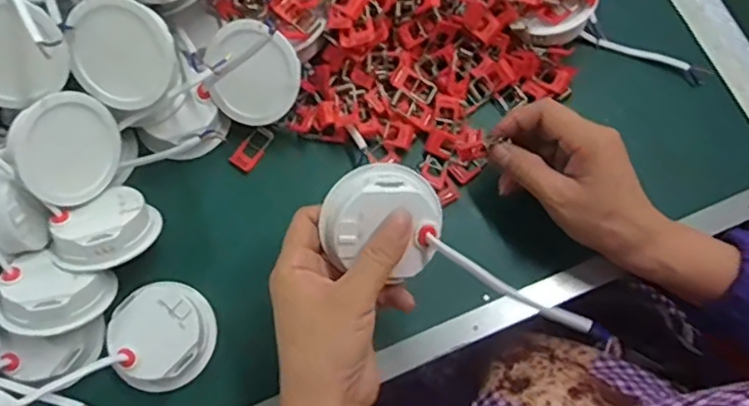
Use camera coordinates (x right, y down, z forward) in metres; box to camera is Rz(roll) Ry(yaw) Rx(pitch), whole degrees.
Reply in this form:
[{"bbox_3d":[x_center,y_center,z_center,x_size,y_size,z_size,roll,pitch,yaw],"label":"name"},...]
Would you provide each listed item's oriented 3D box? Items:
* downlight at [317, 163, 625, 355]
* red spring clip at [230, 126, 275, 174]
[{"bbox_3d":[0.048,0.036,0.344,0.171,0.030,0.063,33,75,16],"label":"downlight"},{"bbox_3d":[-0.092,-0.041,0.475,0.019,0.005,0.036,35,76,8],"label":"red spring clip"}]

